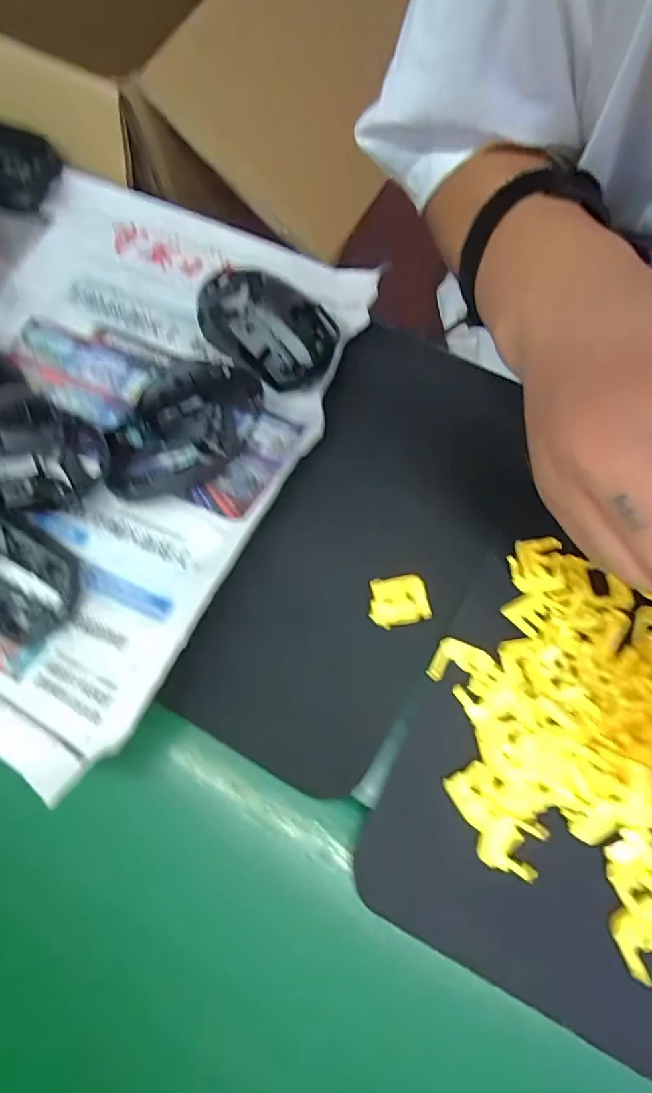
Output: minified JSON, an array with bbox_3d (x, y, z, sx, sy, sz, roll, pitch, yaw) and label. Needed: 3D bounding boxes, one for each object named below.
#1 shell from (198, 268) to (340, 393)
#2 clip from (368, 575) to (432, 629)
[{"bbox_3d":[-0.047,-0.156,0.361,0.111,0.033,0.062,35,77,13],"label":"shell"},{"bbox_3d":[0.044,0.033,0.316,0.036,0.015,0.029,-15,72,-1],"label":"clip"}]

